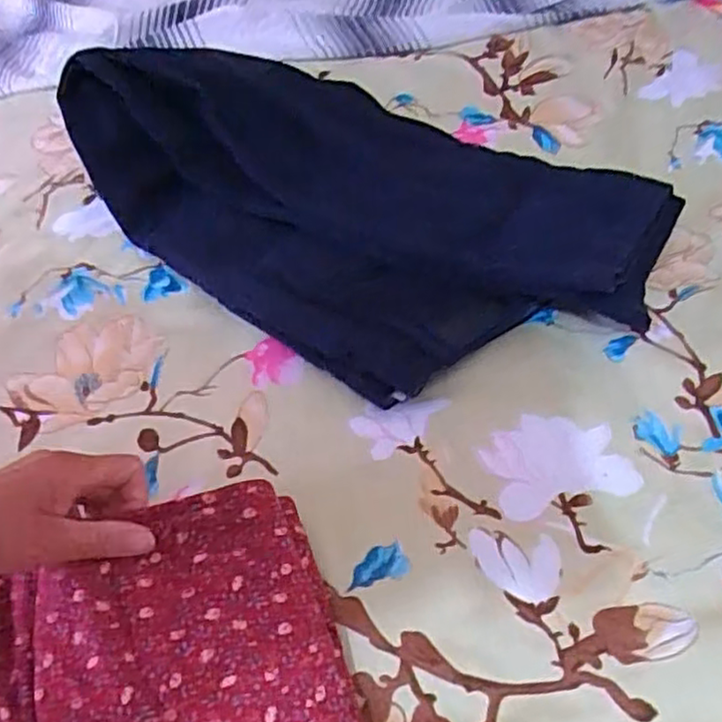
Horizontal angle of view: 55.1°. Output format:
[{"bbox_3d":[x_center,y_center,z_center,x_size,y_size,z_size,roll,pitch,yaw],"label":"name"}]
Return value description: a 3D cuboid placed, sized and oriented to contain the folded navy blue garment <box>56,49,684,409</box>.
[{"bbox_3d":[-0.011,-0.152,0.579,0.479,0.111,0.288,27,60,24],"label":"folded navy blue garment"}]

